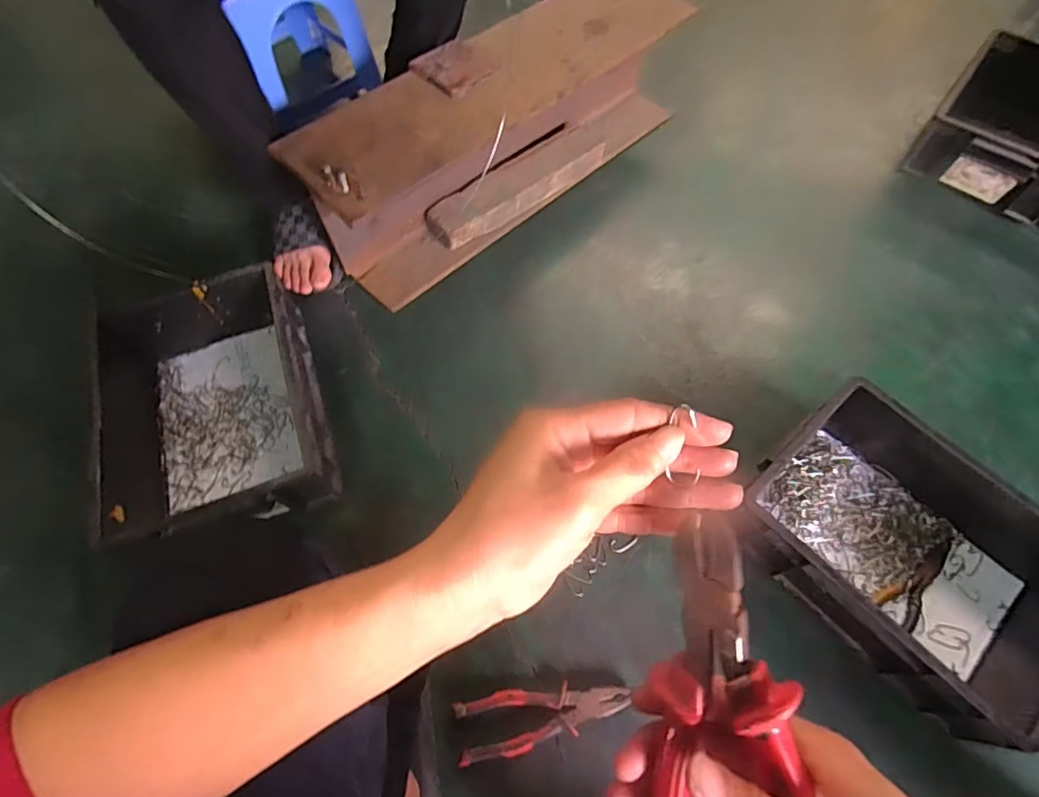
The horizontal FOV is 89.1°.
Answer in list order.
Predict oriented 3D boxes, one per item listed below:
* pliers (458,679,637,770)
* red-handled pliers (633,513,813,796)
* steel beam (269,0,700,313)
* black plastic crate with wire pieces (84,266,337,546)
[{"bbox_3d":[0.026,0.351,0.589,0.190,0.023,0.060,-12,64,-7],"label":"pliers"},{"bbox_3d":[0.084,0.143,0.208,0.068,0.023,0.180,-4,84,34],"label":"red-handled pliers"},{"bbox_3d":[-0.025,-0.454,0.904,0.703,0.233,0.194,-41,70,-19],"label":"steel beam"},{"bbox_3d":[-0.419,0.015,0.694,0.284,0.138,0.361,-19,65,-10],"label":"black plastic crate with wire pieces"}]

